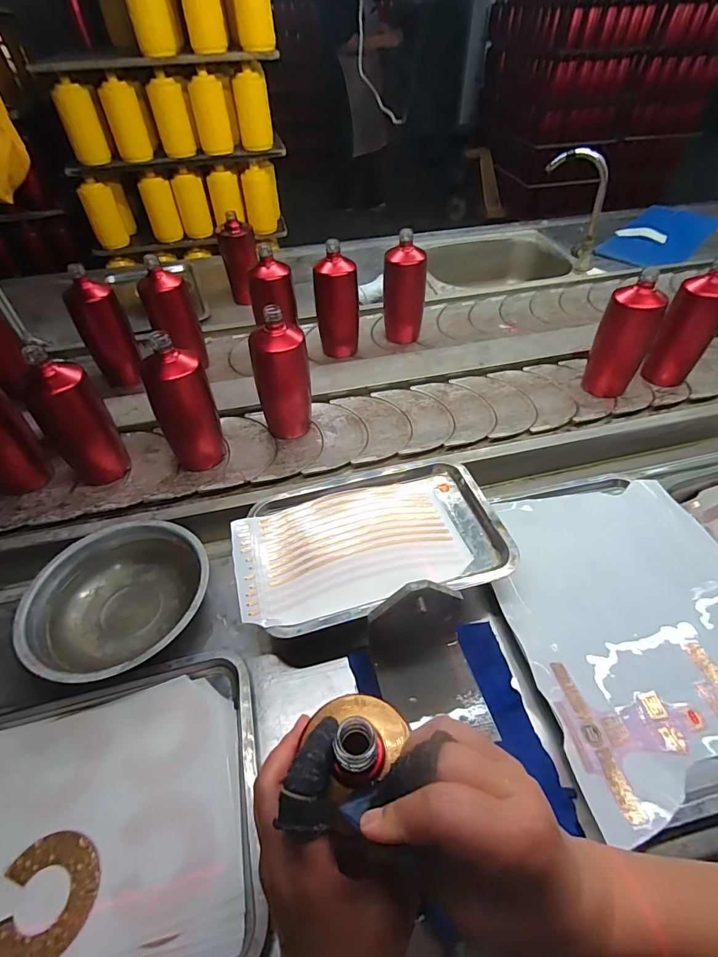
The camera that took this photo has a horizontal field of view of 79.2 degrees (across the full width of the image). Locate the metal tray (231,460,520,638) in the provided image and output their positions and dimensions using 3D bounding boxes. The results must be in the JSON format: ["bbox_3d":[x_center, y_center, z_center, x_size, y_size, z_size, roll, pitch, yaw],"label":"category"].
[{"bbox_3d":[0.011,0.070,0.533,0.313,0.024,0.201,-13,49,-11],"label":"metal tray"}]

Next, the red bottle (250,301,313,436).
[{"bbox_3d":[-0.115,-0.148,0.653,0.065,0.190,0.076,29,54,24],"label":"red bottle"}]

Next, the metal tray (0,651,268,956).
[{"bbox_3d":[-0.265,0.310,0.374,0.343,0.033,0.254,-11,49,-9],"label":"metal tray"}]

